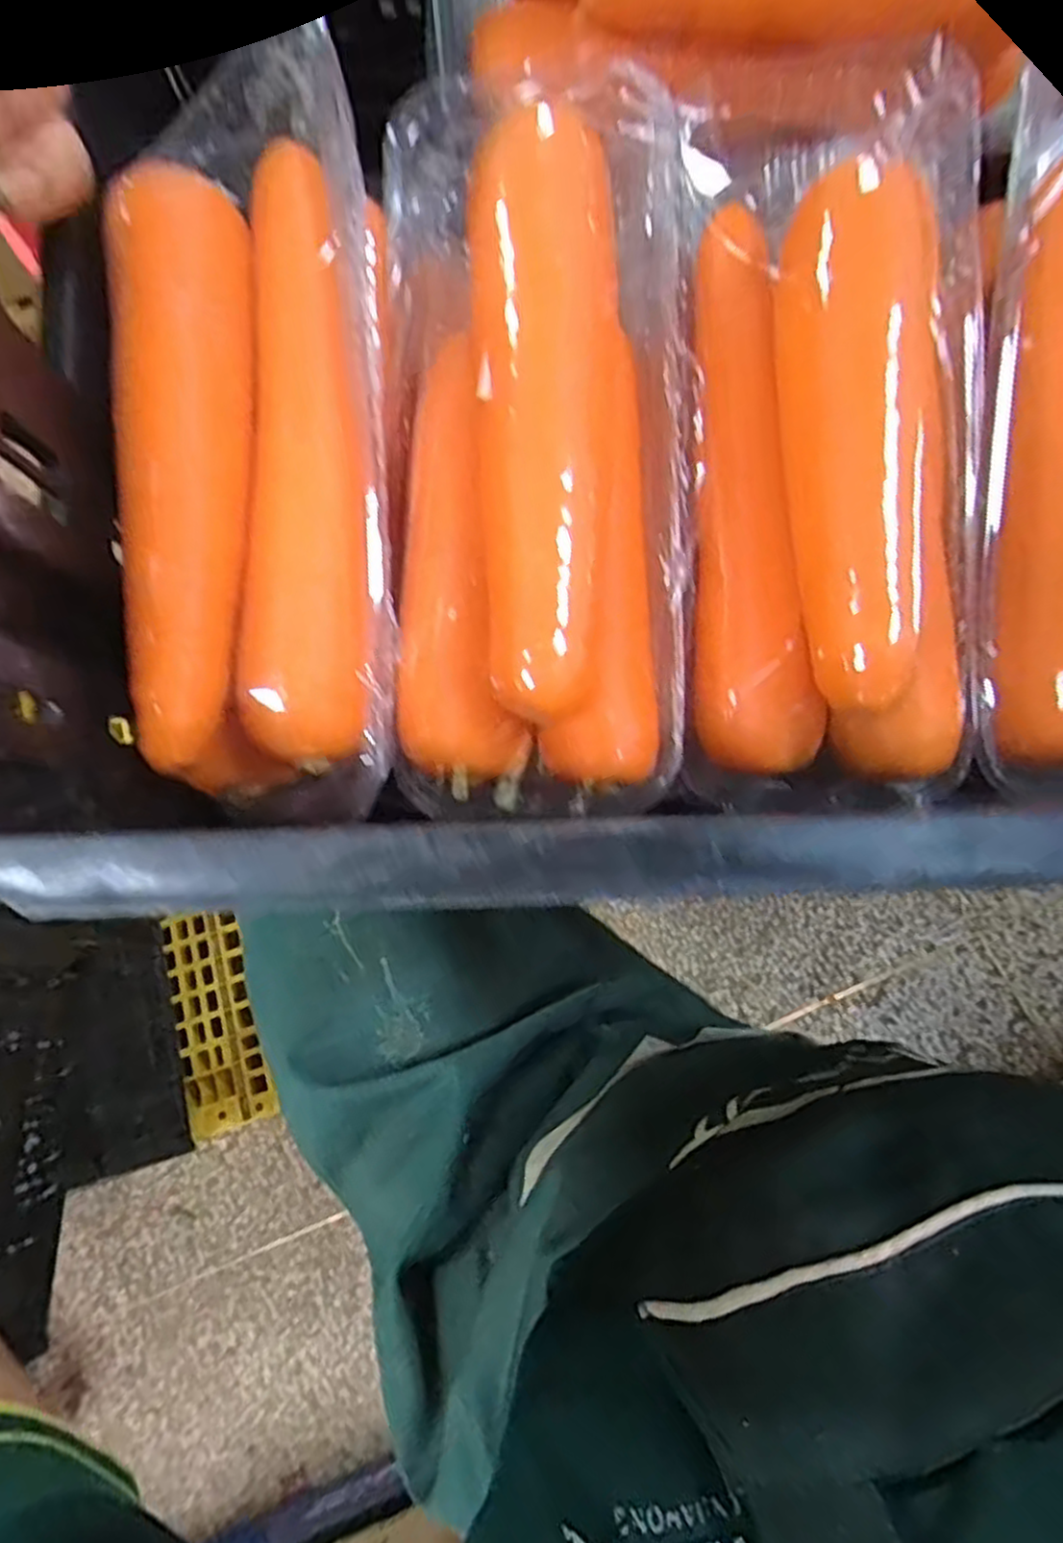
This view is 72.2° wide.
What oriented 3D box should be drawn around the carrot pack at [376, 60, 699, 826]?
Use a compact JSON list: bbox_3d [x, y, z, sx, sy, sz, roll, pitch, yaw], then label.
[{"bbox_3d":[0.006,-0.098,0.219,0.092,0.052,0.225,2,93,3],"label":"carrot pack"}]

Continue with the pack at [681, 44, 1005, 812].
[{"bbox_3d":[0.097,-0.101,0.224,0.094,0.045,0.212,1,94,3],"label":"pack"}]

